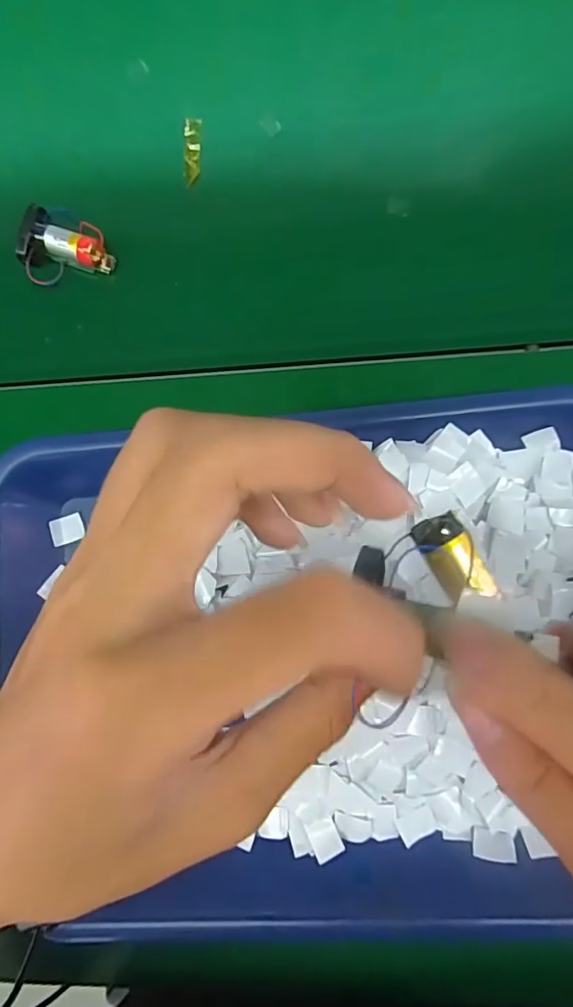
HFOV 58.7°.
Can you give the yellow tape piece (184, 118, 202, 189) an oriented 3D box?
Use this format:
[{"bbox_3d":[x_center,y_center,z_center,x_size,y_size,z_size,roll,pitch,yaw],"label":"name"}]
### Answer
[{"bbox_3d":[-0.055,-0.206,0.299,0.010,0.004,0.039,3,91,6],"label":"yellow tape piece"}]

